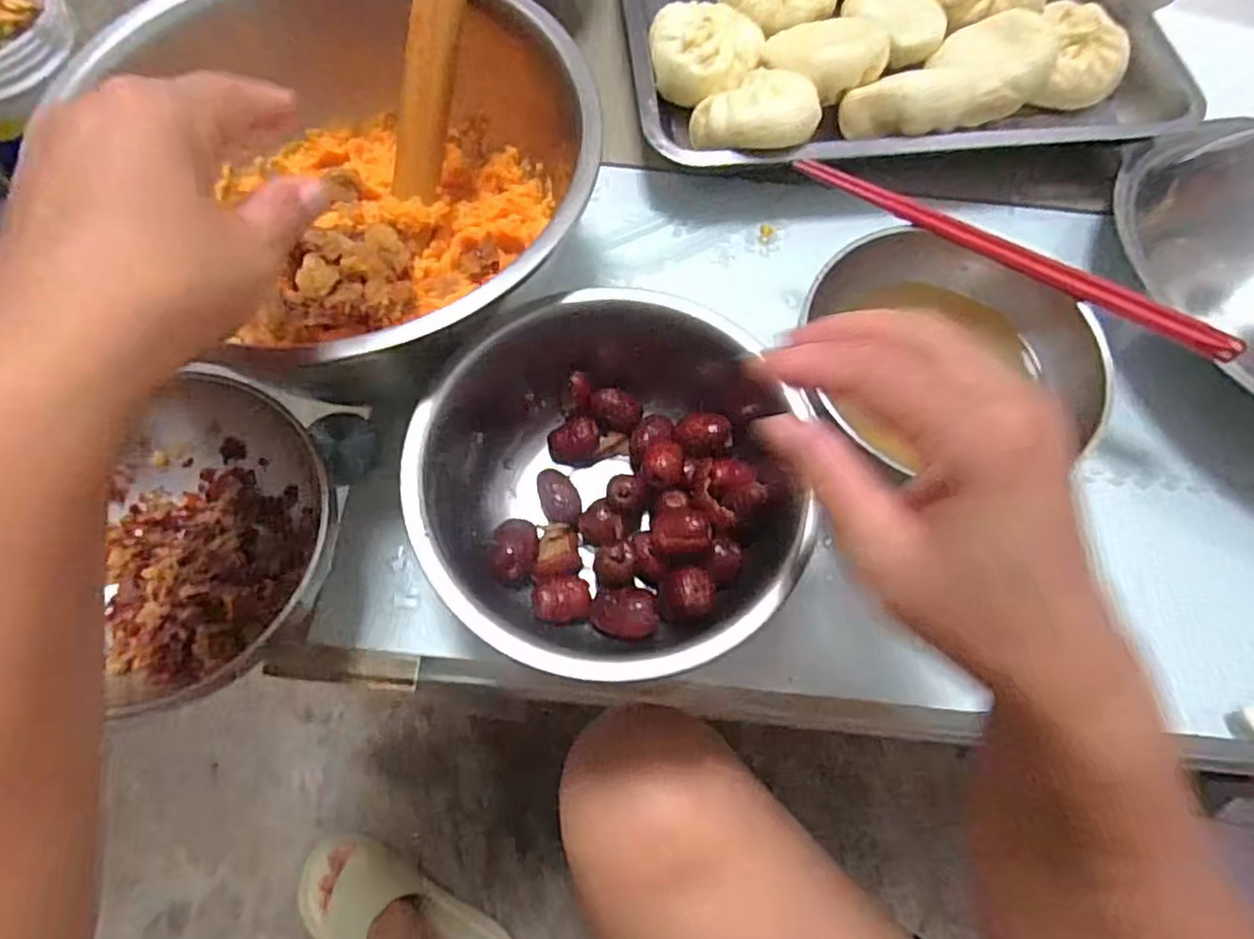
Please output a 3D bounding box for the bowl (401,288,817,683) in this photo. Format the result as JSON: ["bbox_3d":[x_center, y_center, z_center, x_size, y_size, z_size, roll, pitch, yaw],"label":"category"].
[{"bbox_3d":[-0.004,-0.001,0.345,0.189,0.085,0.201,1,68,-1],"label":"bowl"}]

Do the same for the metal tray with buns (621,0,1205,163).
[{"bbox_3d":[0.190,-0.348,0.501,0.381,0.068,0.301,-6,68,-4],"label":"metal tray with buns"}]

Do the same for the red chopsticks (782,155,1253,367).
[{"bbox_3d":[0.198,-0.112,0.349,0.235,0.012,0.016,28,70,9],"label":"red chopsticks"}]

